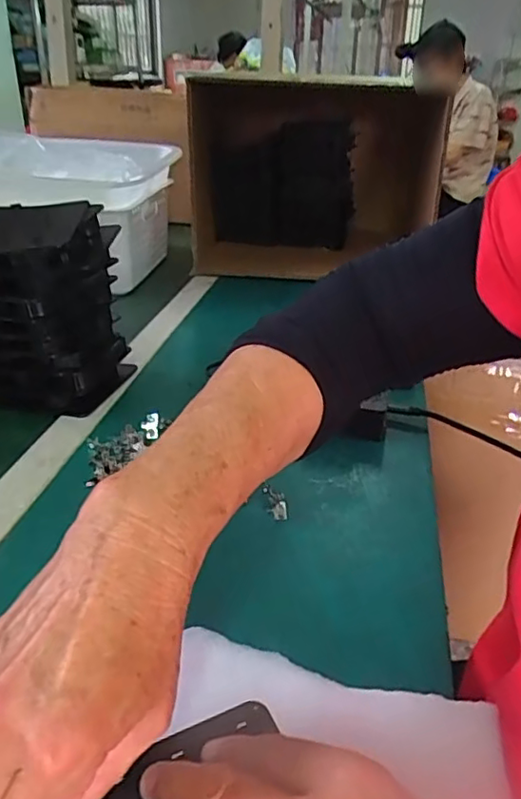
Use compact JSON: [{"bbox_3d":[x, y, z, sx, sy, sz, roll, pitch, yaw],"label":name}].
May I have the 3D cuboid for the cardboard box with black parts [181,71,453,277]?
[{"bbox_3d":[0.090,-0.368,1.016,0.348,0.274,0.317,6,29,7],"label":"cardboard box with black parts"}]

